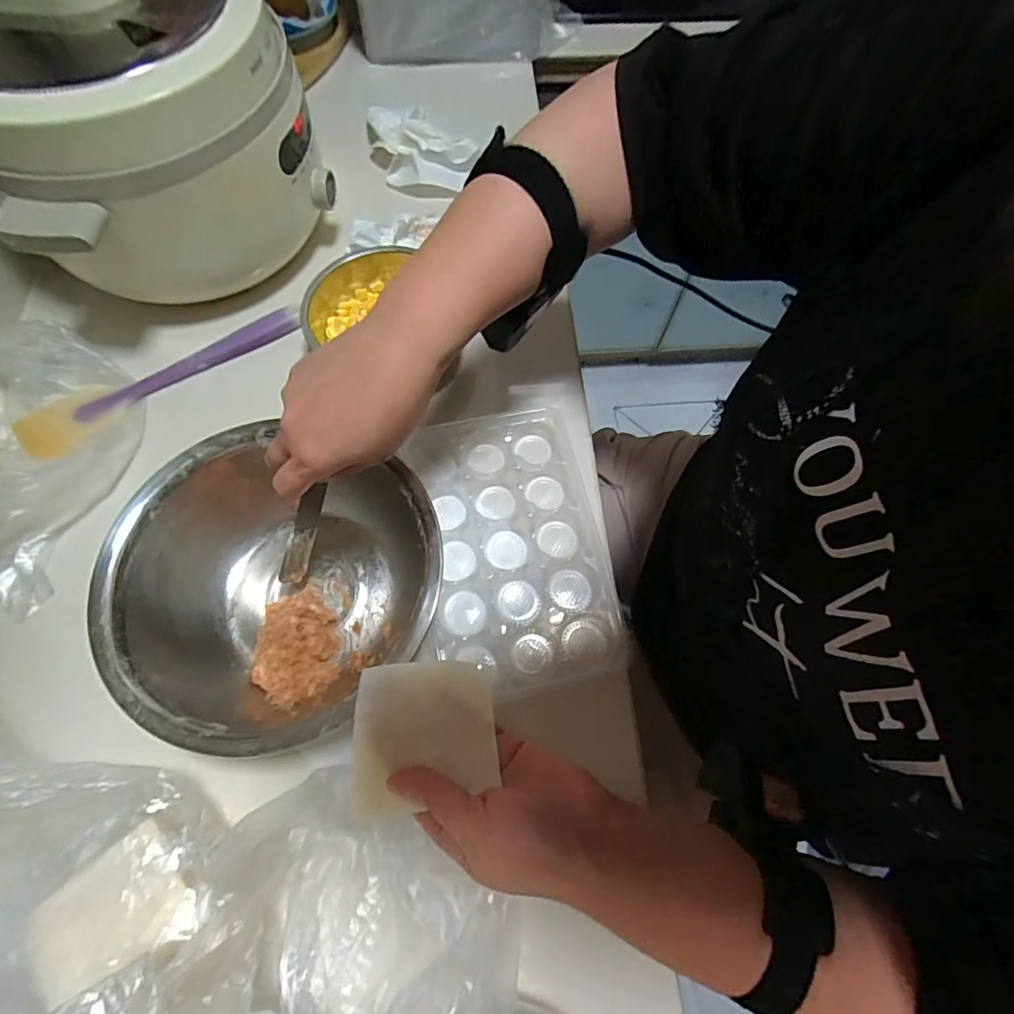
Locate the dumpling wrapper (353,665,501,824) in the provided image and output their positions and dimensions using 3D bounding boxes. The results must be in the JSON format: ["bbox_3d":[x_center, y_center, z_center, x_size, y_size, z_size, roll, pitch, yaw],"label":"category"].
[{"bbox_3d":[-0.045,0.126,0.291,0.079,0.006,0.074,1,67,-20],"label":"dumpling wrapper"}]

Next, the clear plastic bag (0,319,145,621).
[{"bbox_3d":[-0.378,-0.048,0.399,0.139,0.078,0.225,-20,68,-10],"label":"clear plastic bag"}]

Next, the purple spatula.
[{"bbox_3d":[-0.310,-0.124,0.467,0.249,0.021,0.054,-34,71,-15],"label":"purple spatula"}]

